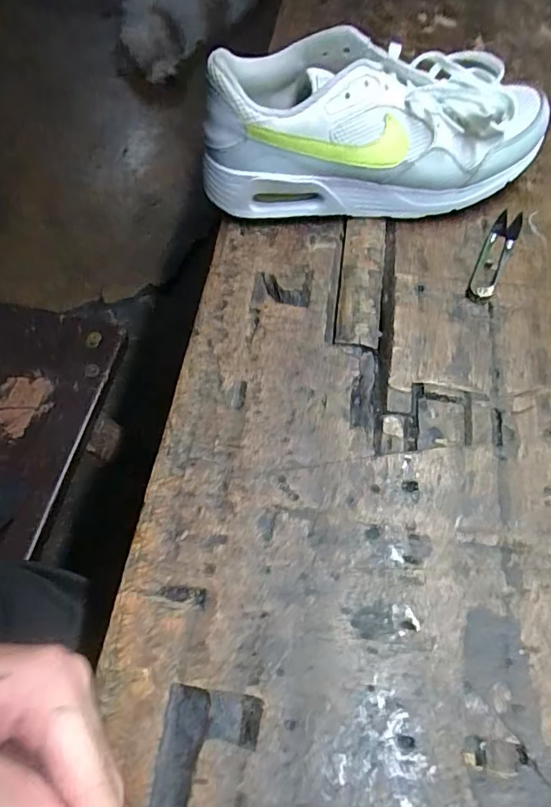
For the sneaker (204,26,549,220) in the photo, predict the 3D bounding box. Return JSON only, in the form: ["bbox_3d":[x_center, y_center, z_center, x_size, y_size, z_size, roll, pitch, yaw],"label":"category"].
[{"bbox_3d":[0.076,-0.206,0.374,0.263,0.093,0.094,-4,64,-4],"label":"sneaker"}]

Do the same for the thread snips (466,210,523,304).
[{"bbox_3d":[0.170,-0.115,0.380,0.020,0.004,0.101,26,66,11],"label":"thread snips"}]

